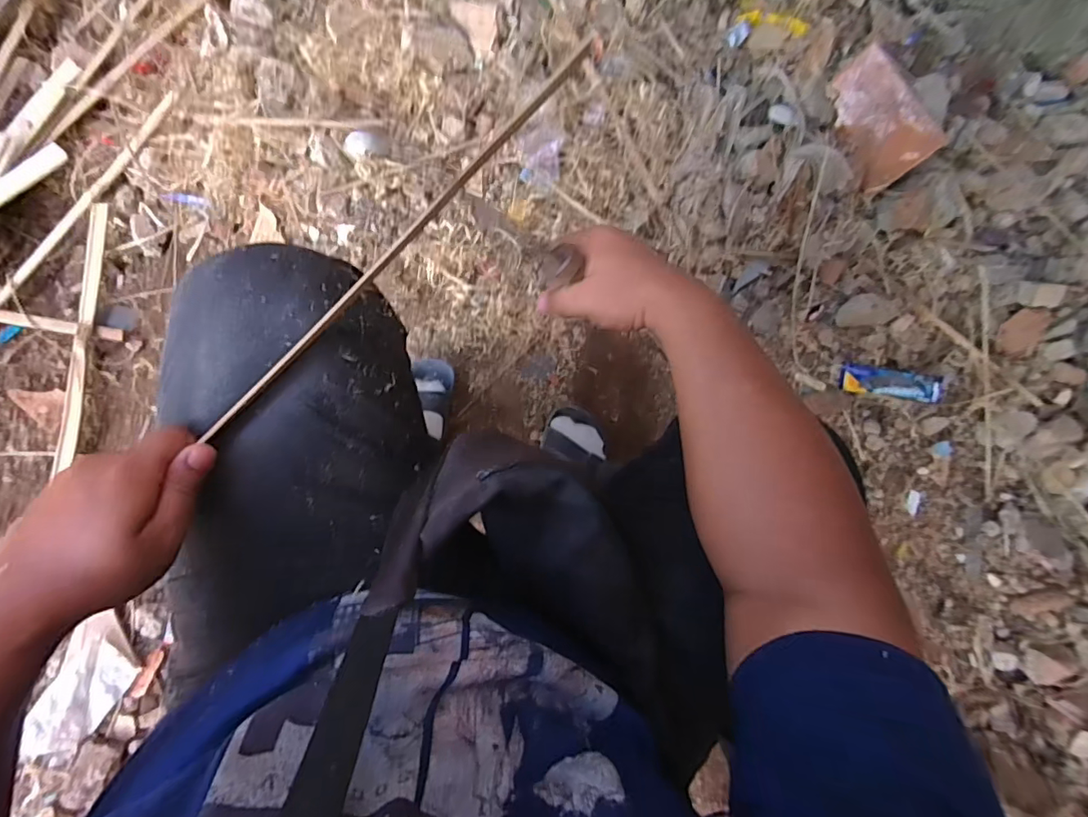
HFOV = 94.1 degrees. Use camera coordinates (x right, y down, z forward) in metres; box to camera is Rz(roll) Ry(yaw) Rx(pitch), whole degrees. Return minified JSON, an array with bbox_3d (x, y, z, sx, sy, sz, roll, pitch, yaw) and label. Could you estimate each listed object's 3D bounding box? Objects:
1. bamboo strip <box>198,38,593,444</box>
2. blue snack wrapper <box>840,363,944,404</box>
[{"bbox_3d":[-0.092,-0.132,0.366,0.010,0.008,0.397,41,81,-4],"label":"bamboo strip"},{"bbox_3d":[0.605,-0.043,0.876,0.188,0.028,0.046,8,85,-8],"label":"blue snack wrapper"}]

